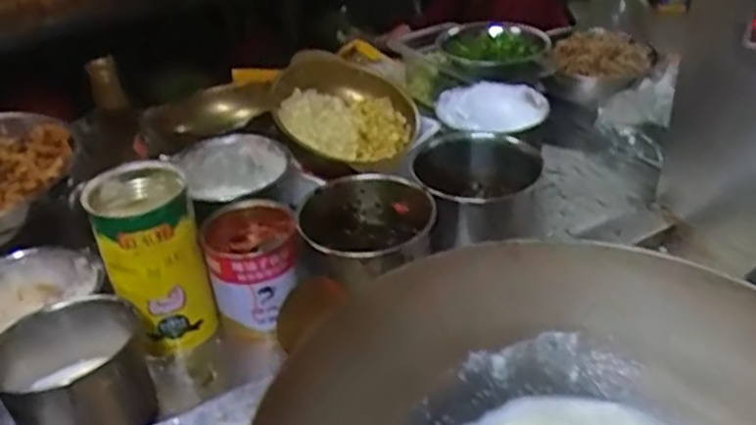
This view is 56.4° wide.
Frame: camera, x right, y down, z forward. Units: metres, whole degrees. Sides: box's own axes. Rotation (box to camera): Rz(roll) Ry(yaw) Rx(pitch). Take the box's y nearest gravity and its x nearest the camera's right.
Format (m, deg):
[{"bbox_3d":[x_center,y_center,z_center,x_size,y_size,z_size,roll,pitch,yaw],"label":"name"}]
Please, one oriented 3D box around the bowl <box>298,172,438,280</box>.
[{"bbox_3d":[-0.011,0.016,0.780,0.140,0.067,0.135,-3,34,2],"label":"bowl"}]

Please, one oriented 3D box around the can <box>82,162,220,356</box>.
[{"bbox_3d":[-0.231,0.055,0.732,0.089,0.196,0.086,-3,34,2],"label":"can"}]

